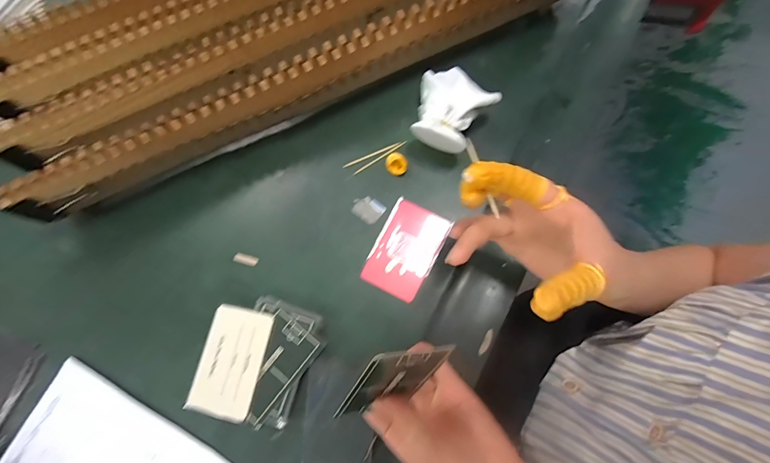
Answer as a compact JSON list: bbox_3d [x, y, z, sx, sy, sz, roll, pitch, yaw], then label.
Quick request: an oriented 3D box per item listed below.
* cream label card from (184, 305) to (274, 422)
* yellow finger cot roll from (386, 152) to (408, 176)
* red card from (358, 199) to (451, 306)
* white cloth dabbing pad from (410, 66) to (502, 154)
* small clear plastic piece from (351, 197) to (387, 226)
[{"bbox_3d":[-0.131,0.110,0.309,0.054,0.004,0.086,9,74,8],"label":"cream label card"},{"bbox_3d":[0.012,-0.067,0.360,0.021,0.014,0.018,1,75,2],"label":"yellow finger cot roll"},{"bbox_3d":[0.020,0.016,0.345,0.058,0.004,0.088,27,78,9],"label":"red card"},{"bbox_3d":[0.058,-0.116,0.353,0.072,0.048,0.078,35,79,10],"label":"white cloth dabbing pad"},{"bbox_3d":[-0.017,-0.023,0.358,0.029,0.004,0.024,36,79,10],"label":"small clear plastic piece"}]

